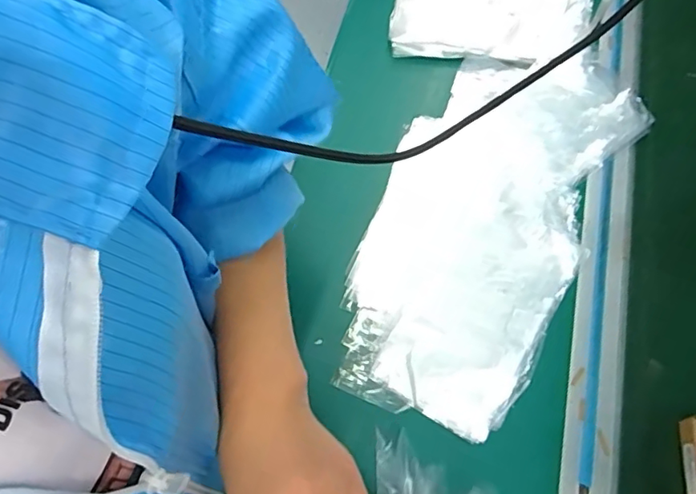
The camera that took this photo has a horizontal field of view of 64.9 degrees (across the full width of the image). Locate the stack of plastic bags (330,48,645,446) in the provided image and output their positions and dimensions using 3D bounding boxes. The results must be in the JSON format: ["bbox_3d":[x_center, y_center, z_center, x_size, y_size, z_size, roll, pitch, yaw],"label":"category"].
[{"bbox_3d":[0.132,-0.031,0.543,0.195,0.032,0.401,27,70,14],"label":"stack of plastic bags"}]

